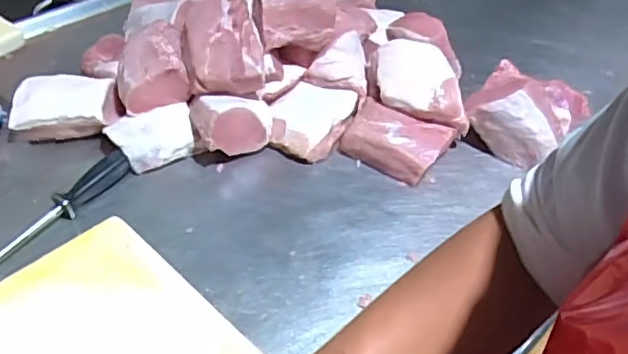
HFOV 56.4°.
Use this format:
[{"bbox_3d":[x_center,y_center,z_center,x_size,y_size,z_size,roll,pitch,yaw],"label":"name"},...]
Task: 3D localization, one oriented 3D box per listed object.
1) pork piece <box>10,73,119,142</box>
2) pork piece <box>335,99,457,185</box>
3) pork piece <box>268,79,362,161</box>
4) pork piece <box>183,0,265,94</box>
[{"bbox_3d":[-0.404,-0.113,0.973,0.176,0.070,0.104,-1,43,-3],"label":"pork piece"},{"bbox_3d":[0.128,-0.055,0.915,0.150,0.056,0.101,23,47,22],"label":"pork piece"},{"bbox_3d":[-0.007,-0.096,0.967,0.122,0.052,0.150,23,47,22],"label":"pork piece"},{"bbox_3d":[-0.147,-0.215,0.937,0.118,0.083,0.166,-8,43,-10],"label":"pork piece"}]

